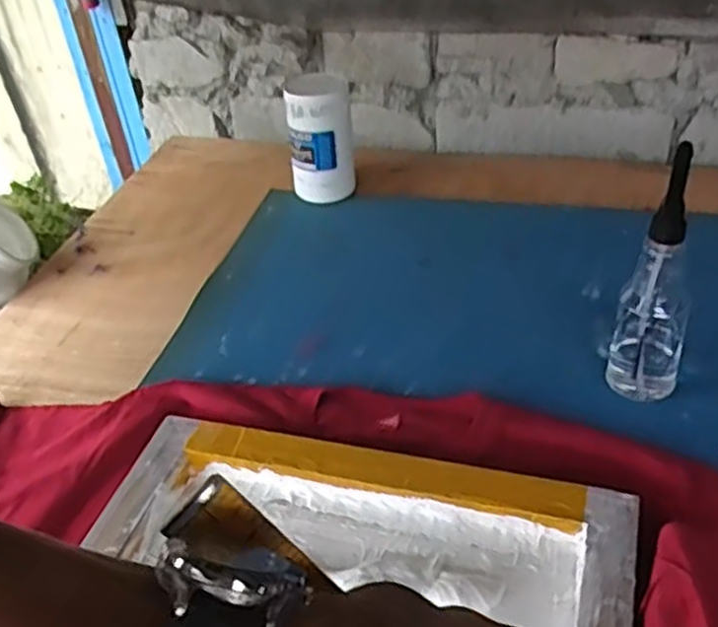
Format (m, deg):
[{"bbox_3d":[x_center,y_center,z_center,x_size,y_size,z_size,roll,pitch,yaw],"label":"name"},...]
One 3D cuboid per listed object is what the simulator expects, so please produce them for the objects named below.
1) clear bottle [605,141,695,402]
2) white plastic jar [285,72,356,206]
[{"bbox_3d":[0.291,-0.031,0.733,0.069,0.238,0.075,11,41,22],"label":"clear bottle"},{"bbox_3d":[-0.055,-0.262,1.125,0.099,0.177,0.094,-5,38,3],"label":"white plastic jar"}]

